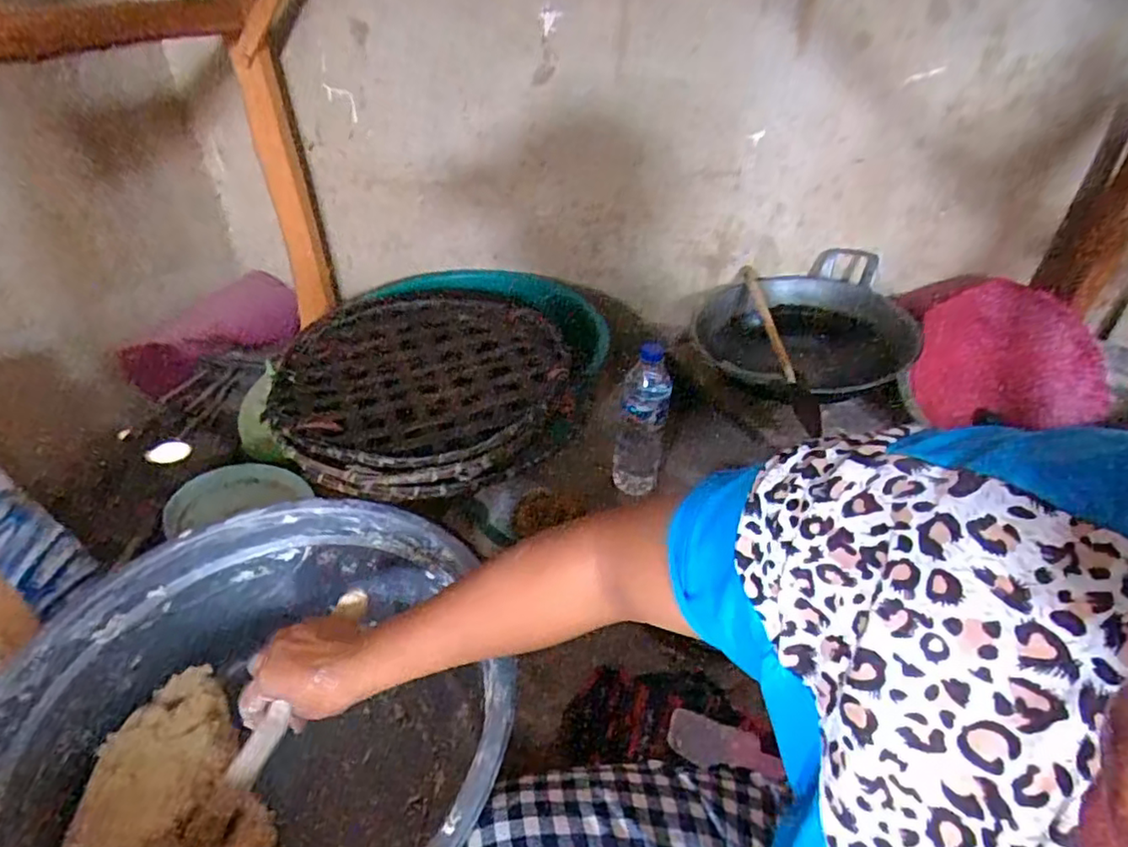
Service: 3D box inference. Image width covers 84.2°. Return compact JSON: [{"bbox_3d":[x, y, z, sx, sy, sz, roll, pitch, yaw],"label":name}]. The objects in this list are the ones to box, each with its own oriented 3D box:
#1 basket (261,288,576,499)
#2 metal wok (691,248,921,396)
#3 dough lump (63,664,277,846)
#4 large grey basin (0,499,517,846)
[{"bbox_3d":[-0.178,-0.063,0.802,0.362,0.046,0.411,-3,38,-3],"label":"basket"},{"bbox_3d":[0.358,-0.152,0.932,0.312,0.089,0.278,14,40,18],"label":"metal wok"},{"bbox_3d":[-0.340,0.332,0.531,0.137,0.068,0.203,-25,44,-28],"label":"dough lump"},{"bbox_3d":[-0.263,0.270,0.555,0.383,0.201,0.358,-1,38,0],"label":"large grey basin"}]

